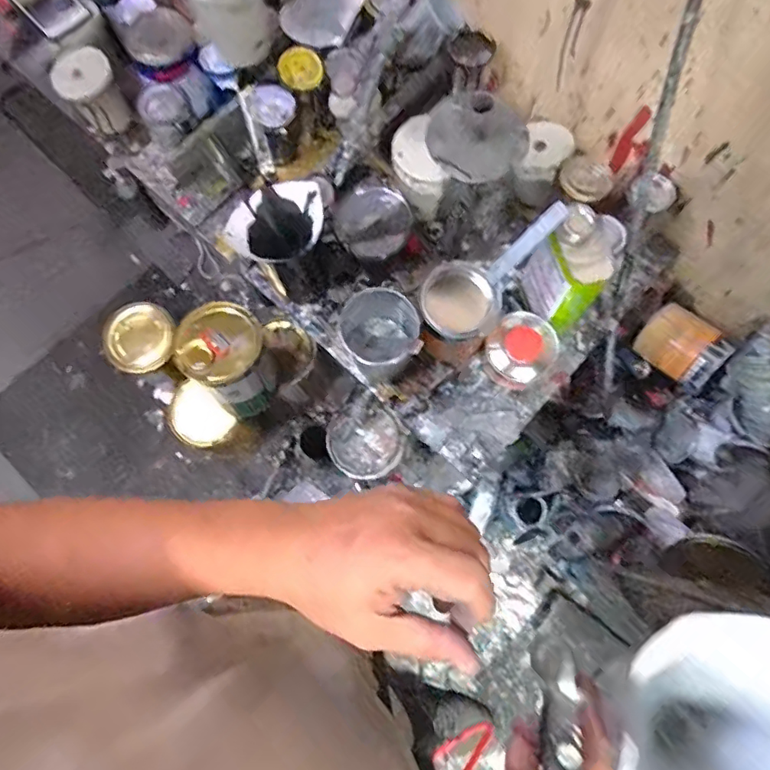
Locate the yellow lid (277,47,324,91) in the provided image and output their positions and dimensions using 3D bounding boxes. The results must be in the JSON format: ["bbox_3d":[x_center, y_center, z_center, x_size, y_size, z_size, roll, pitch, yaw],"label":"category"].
[{"bbox_3d":[-0.132,-0.494,0.844,0.076,0.057,0.012,-26,34,-28],"label":"yellow lid"}]

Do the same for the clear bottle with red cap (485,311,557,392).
[{"bbox_3d":[0.196,-0.051,0.796,0.092,0.071,0.091,0,76,1],"label":"clear bottle with red cap"}]

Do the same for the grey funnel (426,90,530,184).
[{"bbox_3d":[0.098,-0.267,0.585,0.104,0.032,0.086,37,110,-9],"label":"grey funnel"}]

